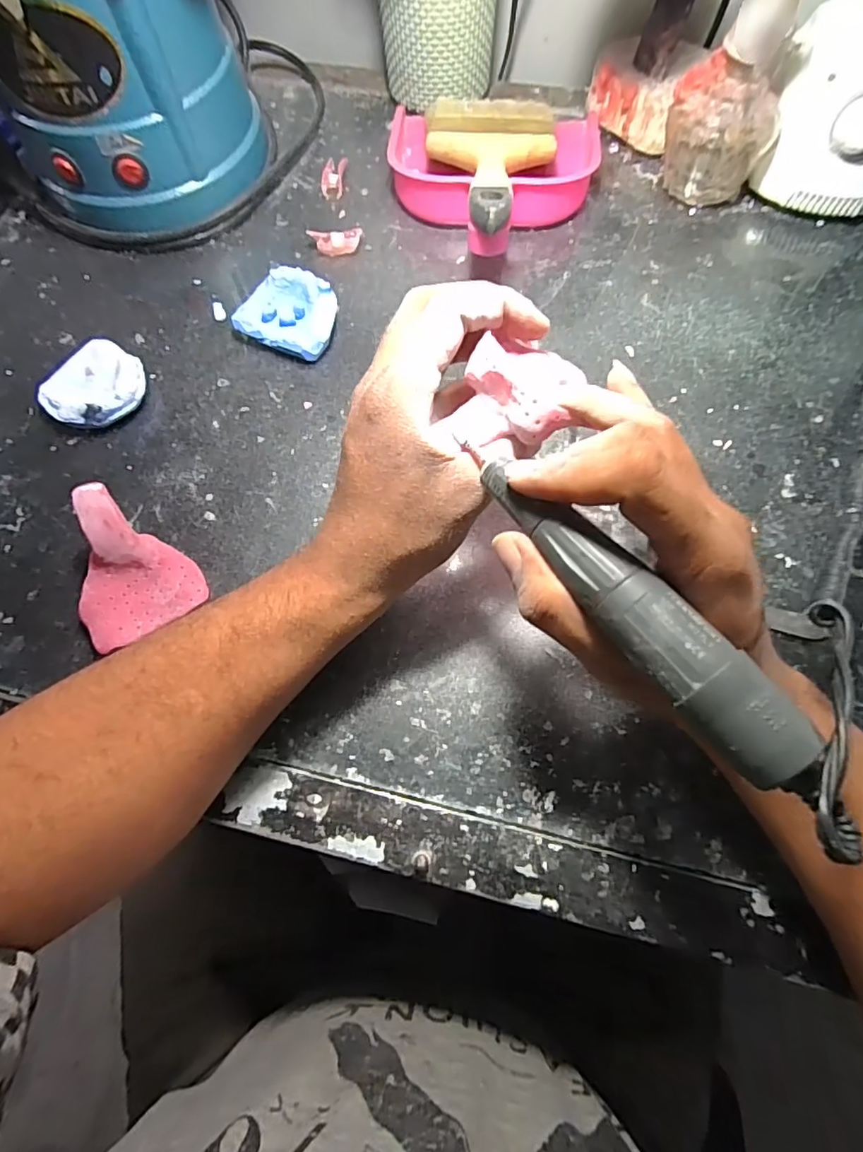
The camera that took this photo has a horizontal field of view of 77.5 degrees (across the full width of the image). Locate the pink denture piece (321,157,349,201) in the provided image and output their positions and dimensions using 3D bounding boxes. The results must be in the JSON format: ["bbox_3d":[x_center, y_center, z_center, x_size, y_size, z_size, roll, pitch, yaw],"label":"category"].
[{"bbox_3d":[-0.078,-0.316,0.429,0.017,0.014,0.033,8,69,5],"label":"pink denture piece"}]

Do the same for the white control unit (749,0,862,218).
[{"bbox_3d":[0.300,-0.335,0.389,0.097,0.082,0.127,13,69,7],"label":"white control unit"}]

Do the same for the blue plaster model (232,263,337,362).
[{"bbox_3d":[-0.097,-0.180,0.369,0.066,0.023,0.054,23,71,10],"label":"blue plaster model"}]

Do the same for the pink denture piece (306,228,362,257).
[{"bbox_3d":[-0.070,-0.249,0.401,0.037,0.015,0.014,-12,69,-3],"label":"pink denture piece"}]

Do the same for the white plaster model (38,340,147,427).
[{"bbox_3d":[-0.218,-0.123,0.352,0.059,0.020,0.061,34,73,14],"label":"white plaster model"}]

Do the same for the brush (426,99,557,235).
[{"bbox_3d":[0.041,-0.295,0.379,0.096,0.019,0.219,3,54,3],"label":"brush"}]

